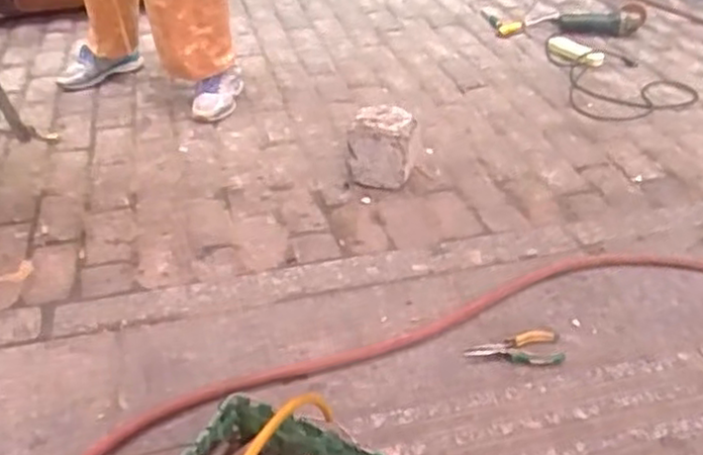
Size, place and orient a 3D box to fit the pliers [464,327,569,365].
[{"bbox_3d":[0.265,0.192,1.170,0.157,0.009,0.082,0,32,1],"label":"pliers"}]

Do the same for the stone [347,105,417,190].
[{"bbox_3d":[0.072,-0.179,1.635,0.143,0.153,0.139,7,33,11],"label":"stone"}]

